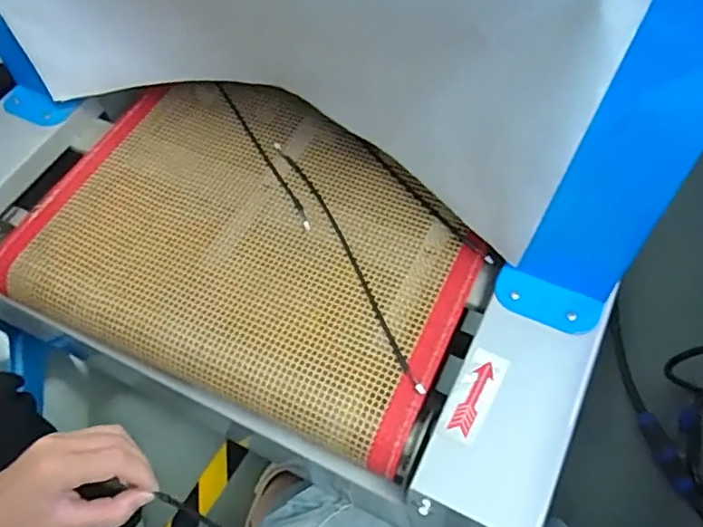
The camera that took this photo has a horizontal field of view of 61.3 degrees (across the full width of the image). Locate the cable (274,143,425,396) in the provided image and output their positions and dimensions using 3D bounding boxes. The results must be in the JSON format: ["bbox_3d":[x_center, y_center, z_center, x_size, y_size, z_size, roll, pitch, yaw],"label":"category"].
[{"bbox_3d":[-0.005,-0.010,0.504,0.017,0.009,0.278,-24,59,-11],"label":"cable"}]

